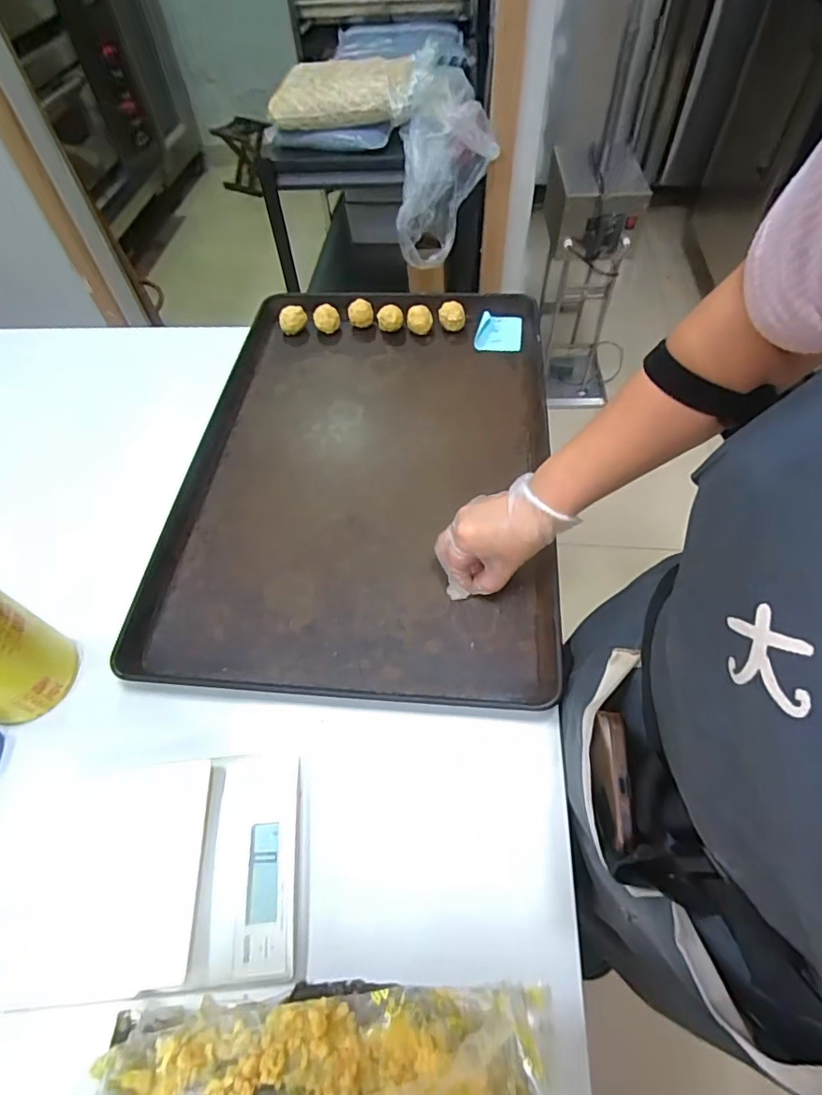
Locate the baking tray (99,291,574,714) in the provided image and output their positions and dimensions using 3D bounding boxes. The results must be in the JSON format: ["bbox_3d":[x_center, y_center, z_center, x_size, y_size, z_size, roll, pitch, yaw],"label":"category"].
[{"bbox_3d":[-0.052,-0.116,0.634,0.417,0.035,0.599,2,55,6],"label":"baking tray"}]

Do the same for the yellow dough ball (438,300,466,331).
[{"bbox_3d":[0.059,-0.326,0.752,0.037,0.038,0.028,-1,56,2],"label":"yellow dough ball"}]

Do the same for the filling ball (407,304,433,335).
[{"bbox_3d":[0.012,-0.322,0.751,0.035,0.033,0.029,-1,56,2],"label":"filling ball"}]

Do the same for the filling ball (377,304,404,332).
[{"bbox_3d":[-0.029,-0.326,0.754,0.036,0.031,0.031,-6,56,-1],"label":"filling ball"}]

